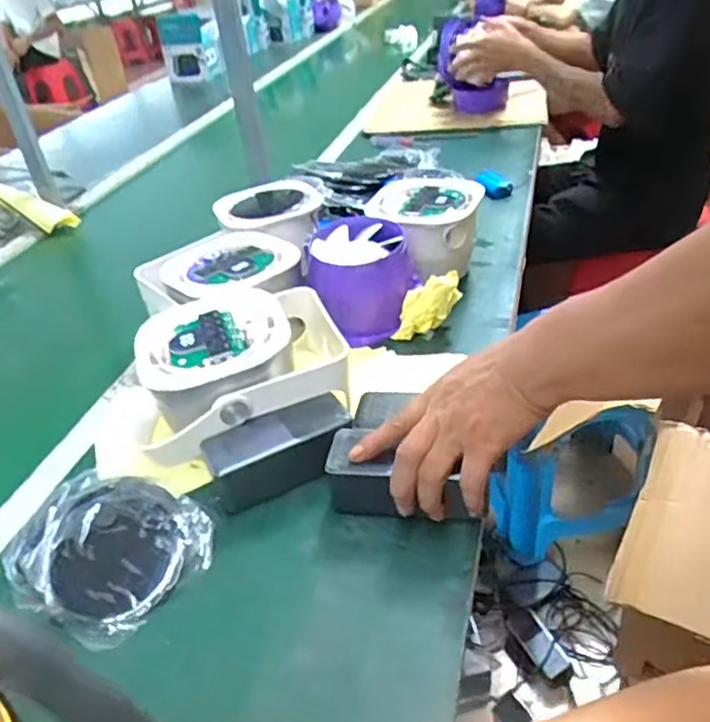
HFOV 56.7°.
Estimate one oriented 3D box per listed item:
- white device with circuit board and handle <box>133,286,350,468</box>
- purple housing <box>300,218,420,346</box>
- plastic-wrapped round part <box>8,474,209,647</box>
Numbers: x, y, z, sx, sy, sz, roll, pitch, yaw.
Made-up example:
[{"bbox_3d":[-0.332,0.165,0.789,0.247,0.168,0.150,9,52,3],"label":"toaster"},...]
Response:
[{"bbox_3d":[-0.113,0.001,0.654,0.206,0.091,0.171,-16,35,-12],"label":"white device with circuit board and handle"},{"bbox_3d":[0.002,-0.096,0.788,0.123,0.106,0.114,-18,36,-16],"label":"purple housing"},{"bbox_3d":[-0.208,0.147,0.538,0.161,0.032,0.129,15,40,29],"label":"plastic-wrapped round part"}]

